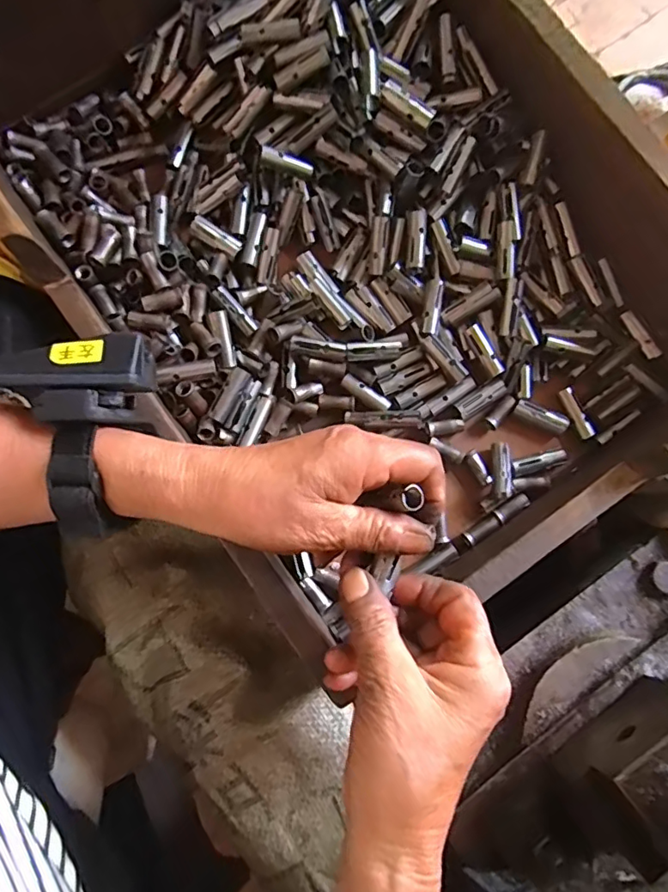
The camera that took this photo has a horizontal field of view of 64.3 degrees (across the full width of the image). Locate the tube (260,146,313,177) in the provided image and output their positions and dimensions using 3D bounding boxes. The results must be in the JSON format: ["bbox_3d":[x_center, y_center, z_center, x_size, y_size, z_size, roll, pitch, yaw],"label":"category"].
[{"bbox_3d":[-0.030,-0.188,0.350,0.036,0.007,0.007,9,77,-25],"label":"tube"}]

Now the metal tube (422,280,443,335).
[{"bbox_3d":[0.066,-0.092,0.358,0.010,0.012,0.037,7,78,0],"label":"metal tube"}]

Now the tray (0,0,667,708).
[{"bbox_3d":[0.009,-0.133,0.326,0.315,0.131,0.445,-37,81,-8],"label":"tray"}]

